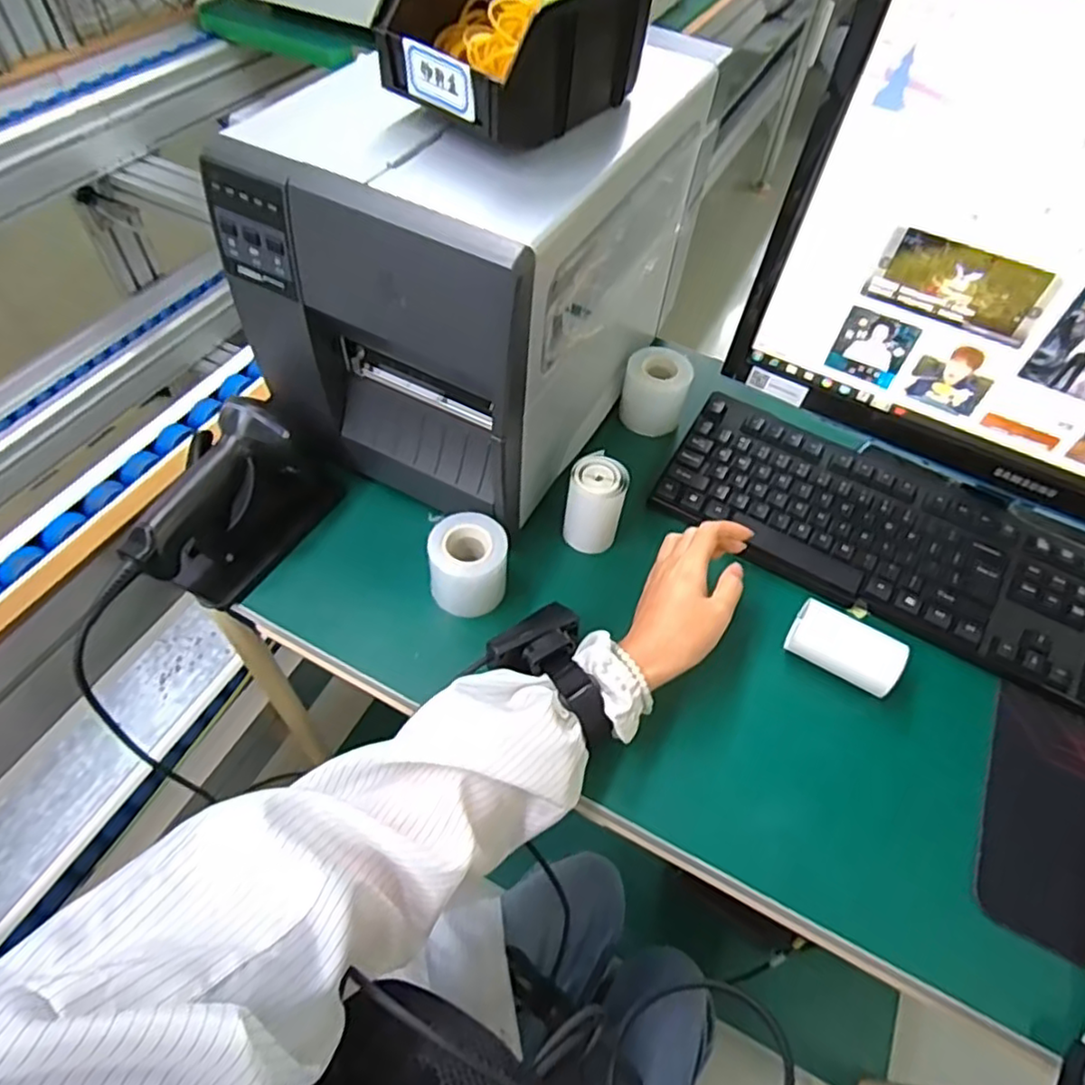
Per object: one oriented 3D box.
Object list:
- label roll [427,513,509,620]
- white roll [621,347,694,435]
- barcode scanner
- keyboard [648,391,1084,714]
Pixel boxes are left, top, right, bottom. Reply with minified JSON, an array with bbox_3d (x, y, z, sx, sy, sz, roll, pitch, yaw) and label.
[{"bbox_3d":[-0.059,0.018,0.527,0.058,0.059,0.059,2,55,-3],"label":"label roll"},{"bbox_3d":[0.113,-0.152,0.666,0.063,0.067,0.054,12,55,4],"label":"white roll"},{"bbox_3d":[-0.256,-0.042,0.500,0.054,0.057,0.145,22,56,10],"label":"barcode scanner"},{"bbox_3d":[0.319,0.003,0.569,0.430,0.035,0.150,27,57,14],"label":"keyboard"}]

